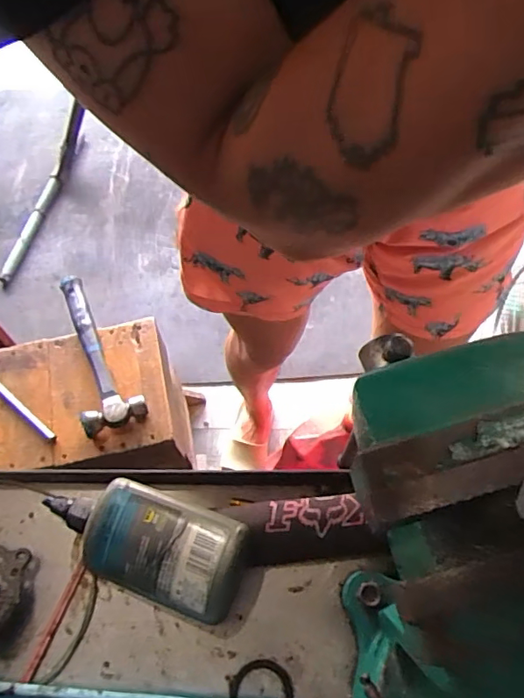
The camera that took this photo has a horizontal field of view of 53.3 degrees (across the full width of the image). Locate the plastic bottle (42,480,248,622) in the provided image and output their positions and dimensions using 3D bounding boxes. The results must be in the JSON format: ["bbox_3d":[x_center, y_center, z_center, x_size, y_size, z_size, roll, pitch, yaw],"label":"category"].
[{"bbox_3d":[-0.078,0.124,0.341,0.138,0.042,0.061,18,62,12],"label":"plastic bottle"}]

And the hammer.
[{"bbox_3d":[-0.312,-0.004,0.950,0.101,0.038,0.341,-15,59,-25],"label":"hammer"}]

